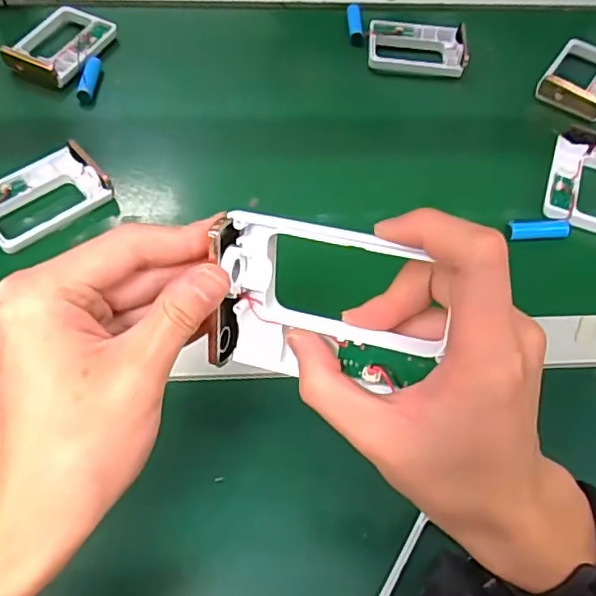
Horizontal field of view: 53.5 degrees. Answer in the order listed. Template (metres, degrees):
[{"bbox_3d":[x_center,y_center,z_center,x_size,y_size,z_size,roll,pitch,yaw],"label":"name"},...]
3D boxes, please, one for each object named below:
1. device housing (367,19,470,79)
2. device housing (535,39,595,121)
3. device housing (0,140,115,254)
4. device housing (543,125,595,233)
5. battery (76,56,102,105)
[{"bbox_3d":[0.124,-0.264,0.613,0.099,0.016,0.073,2,57,2],"label":"device housing"},{"bbox_3d":[0.290,-0.225,0.597,0.070,0.017,0.107,30,62,19],"label":"device housing"},{"bbox_3d":[-0.210,-0.084,0.479,0.099,0.023,0.069,-37,64,-21],"label":"device housing"},{"bbox_3d":[0.259,-0.109,0.518,0.070,0.015,0.114,18,59,12],"label":"device housing"},{"bbox_3d":[-0.199,-0.210,0.566,0.015,0.013,0.059,1,57,1],"label":"battery"}]

